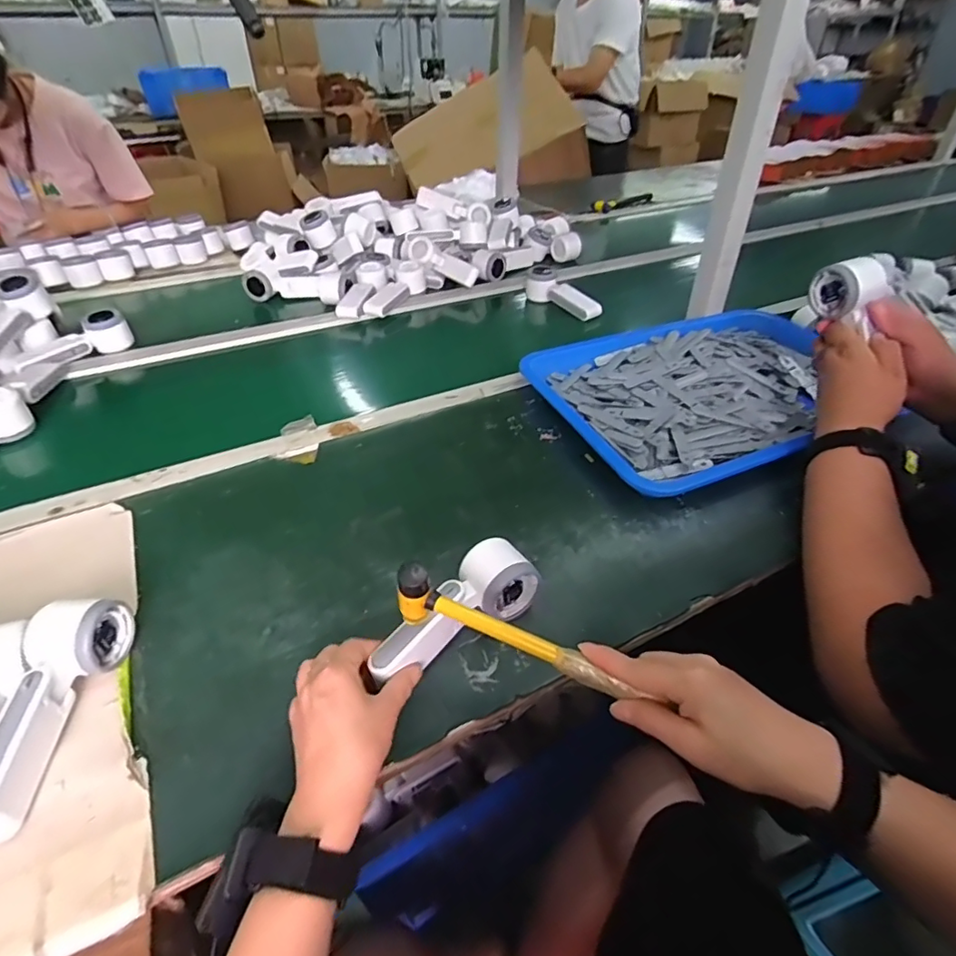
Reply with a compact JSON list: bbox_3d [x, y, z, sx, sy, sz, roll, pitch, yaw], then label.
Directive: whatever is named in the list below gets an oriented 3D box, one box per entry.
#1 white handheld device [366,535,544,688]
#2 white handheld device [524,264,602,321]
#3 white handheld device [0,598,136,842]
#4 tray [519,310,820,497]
[{"bbox_3d":[-0.021,0.116,0.462,0.163,0.043,0.057,-31,49,-29],"label":"white handheld device"},{"bbox_3d":[0.156,-0.345,1.004,0.051,0.046,0.171,-23,45,-24],"label":"white handheld device"},{"bbox_3d":[-0.323,0.168,0.401,0.049,0.056,0.162,-2,40,-1],"label":"white handheld device"},{"bbox_3d":[0.324,-0.128,0.752,0.459,0.050,0.353,-16,42,-18],"label":"tray"}]

